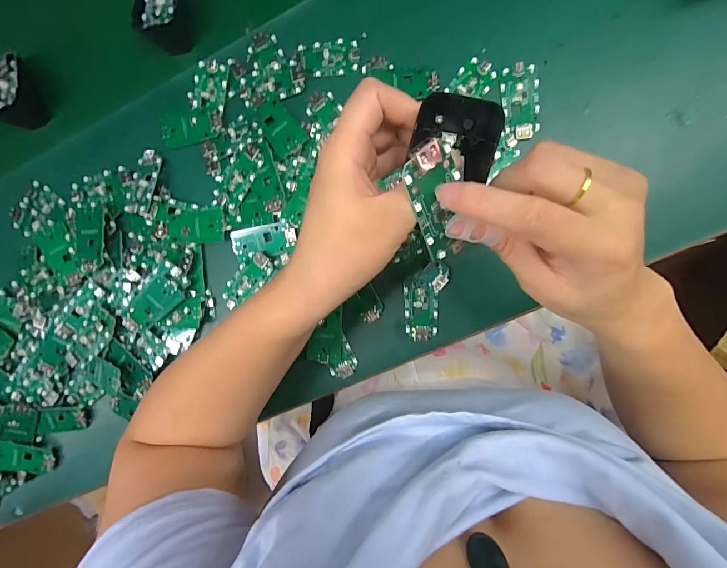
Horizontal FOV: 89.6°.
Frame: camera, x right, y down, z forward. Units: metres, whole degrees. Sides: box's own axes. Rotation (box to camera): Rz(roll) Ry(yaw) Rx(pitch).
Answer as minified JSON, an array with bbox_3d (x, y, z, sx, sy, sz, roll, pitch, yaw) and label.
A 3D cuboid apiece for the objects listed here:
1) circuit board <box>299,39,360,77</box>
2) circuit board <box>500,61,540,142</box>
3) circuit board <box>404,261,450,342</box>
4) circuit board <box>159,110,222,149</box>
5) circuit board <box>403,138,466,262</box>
[{"bbox_3d":[-0.031,-0.208,0.336,0.054,0.004,0.030,-3,93,7],"label":"circuit board"},{"bbox_3d":[0.136,-0.158,0.317,0.030,0.004,0.063,-3,93,7],"label":"circuit board"},{"bbox_3d":[0.057,0.017,0.336,0.038,0.006,0.071,1,94,7],"label":"circuit board"},{"bbox_3d":[-0.166,-0.151,0.355,0.060,0.008,0.029,-5,93,7],"label":"circuit board"},{"bbox_3d":[0.040,-0.041,0.184,0.031,0.006,0.063,-37,129,-12],"label":"circuit board"}]

